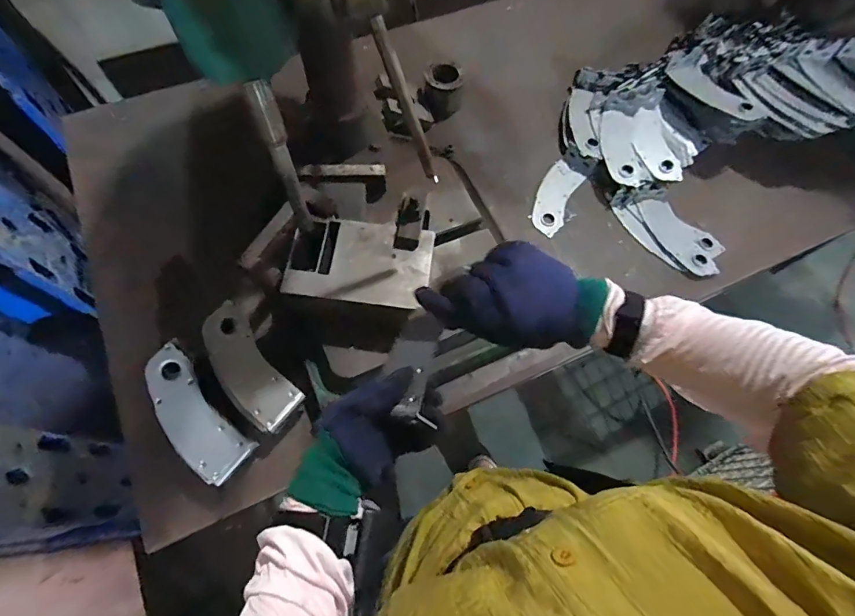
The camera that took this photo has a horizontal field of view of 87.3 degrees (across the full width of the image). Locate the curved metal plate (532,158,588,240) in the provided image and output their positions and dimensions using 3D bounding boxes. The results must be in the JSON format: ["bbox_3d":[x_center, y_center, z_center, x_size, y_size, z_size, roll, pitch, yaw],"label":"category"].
[{"bbox_3d":[0.234,-0.207,0.814,0.065,0.009,0.167,27,70,8],"label":"curved metal plate"}]

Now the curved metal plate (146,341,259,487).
[{"bbox_3d":[-0.294,0.132,0.562,0.071,0.017,0.179,-33,86,-14],"label":"curved metal plate"}]

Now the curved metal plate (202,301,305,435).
[{"bbox_3d":[-0.245,0.078,0.602,0.072,0.016,0.186,-37,75,-15],"label":"curved metal plate"}]

